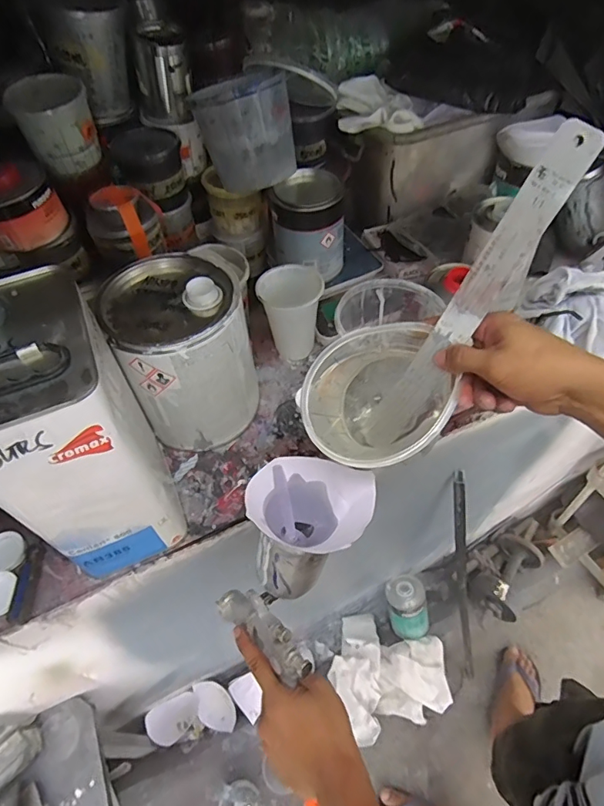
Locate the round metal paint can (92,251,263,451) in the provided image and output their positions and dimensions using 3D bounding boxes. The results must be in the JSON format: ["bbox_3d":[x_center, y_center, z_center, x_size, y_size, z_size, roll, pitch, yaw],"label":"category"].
[{"bbox_3d":[-0.142,-0.062,0.601,0.155,0.190,0.159,0,54,1],"label":"round metal paint can"}]

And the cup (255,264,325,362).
[{"bbox_3d":[-0.016,-0.124,0.686,0.085,0.113,0.087,0,54,1],"label":"cup"}]

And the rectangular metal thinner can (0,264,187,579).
[{"bbox_3d":[-0.221,0.035,0.462,0.124,0.282,0.163,-20,56,-13],"label":"rectangular metal thinner can"}]

